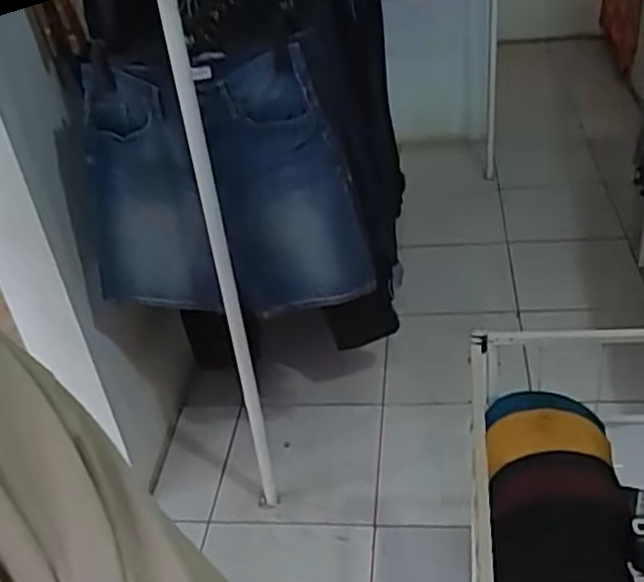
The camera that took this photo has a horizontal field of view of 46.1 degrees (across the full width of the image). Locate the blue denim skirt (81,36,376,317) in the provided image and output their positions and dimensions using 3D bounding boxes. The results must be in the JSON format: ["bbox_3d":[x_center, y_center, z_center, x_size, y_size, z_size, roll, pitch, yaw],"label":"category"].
[{"bbox_3d":[-0.188,-0.185,1.376,0.495,0.476,0.098,1,36,12],"label":"blue denim skirt"}]

